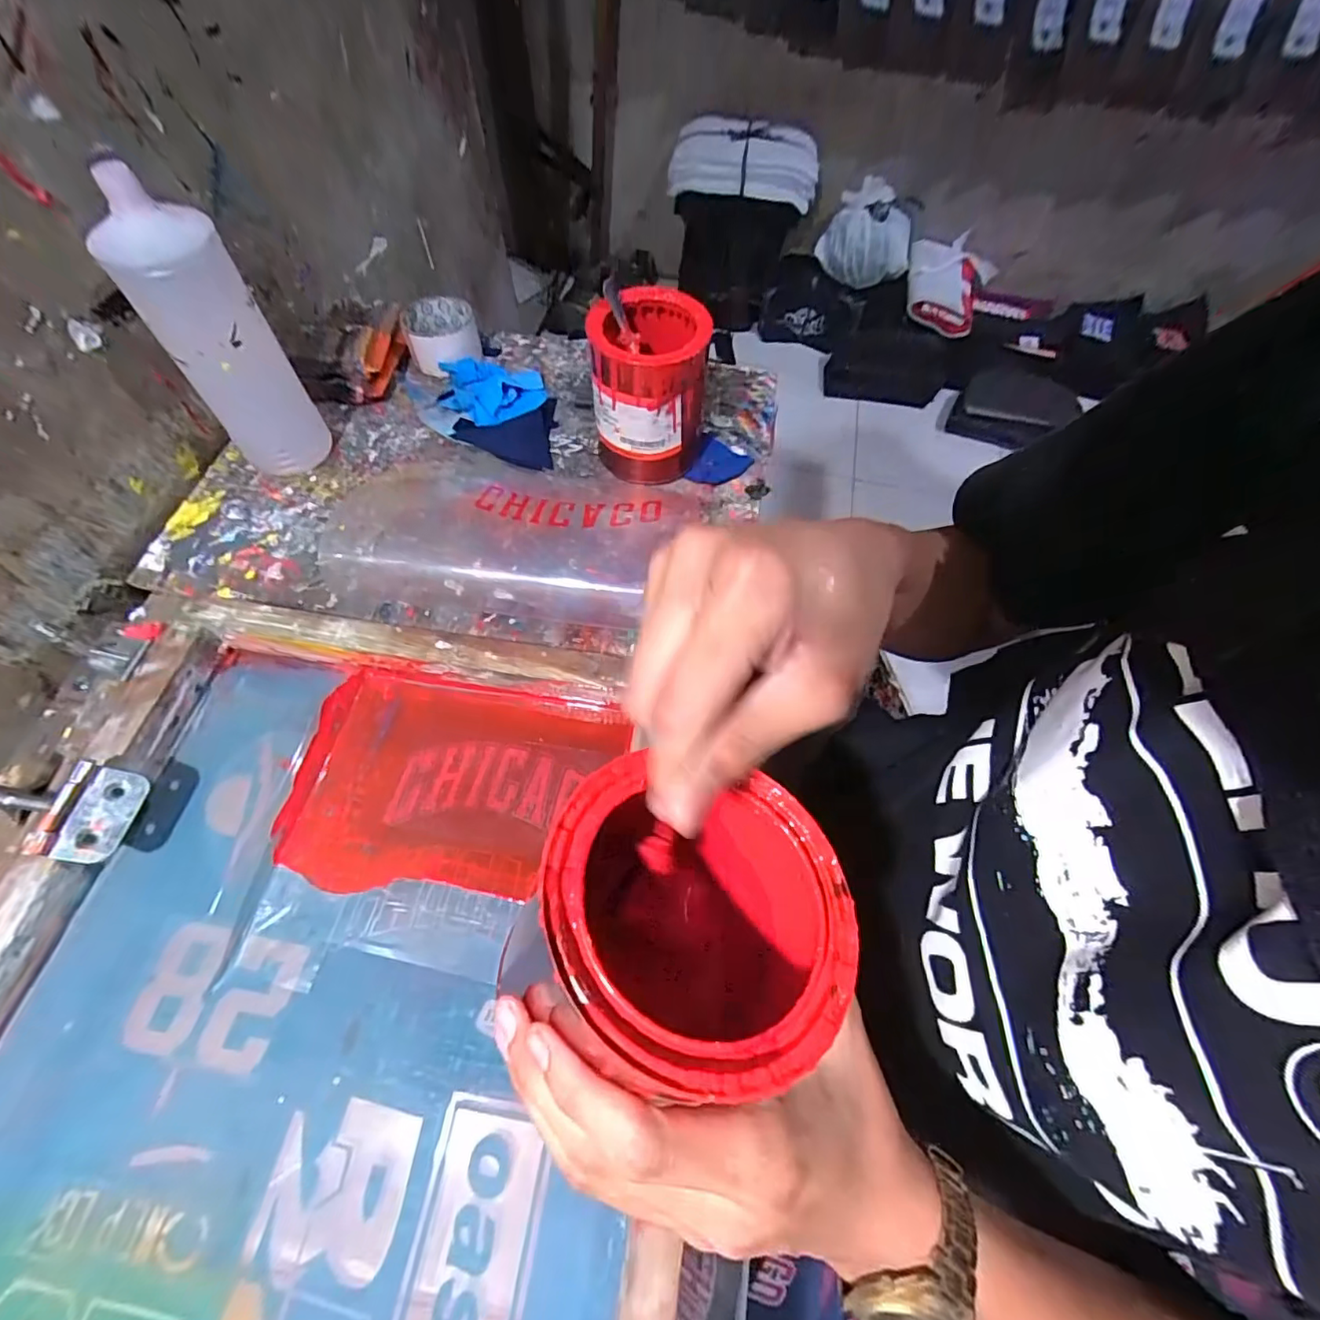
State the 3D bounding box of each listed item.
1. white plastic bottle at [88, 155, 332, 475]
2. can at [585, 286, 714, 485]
[{"bbox_3d":[-0.374,-0.266,0.493,0.065,0.225,0.069,13,62,5],"label":"white plastic bottle"},{"bbox_3d":[-0.013,-0.262,0.550,0.101,0.141,0.108,1,62,-2],"label":"can"}]

